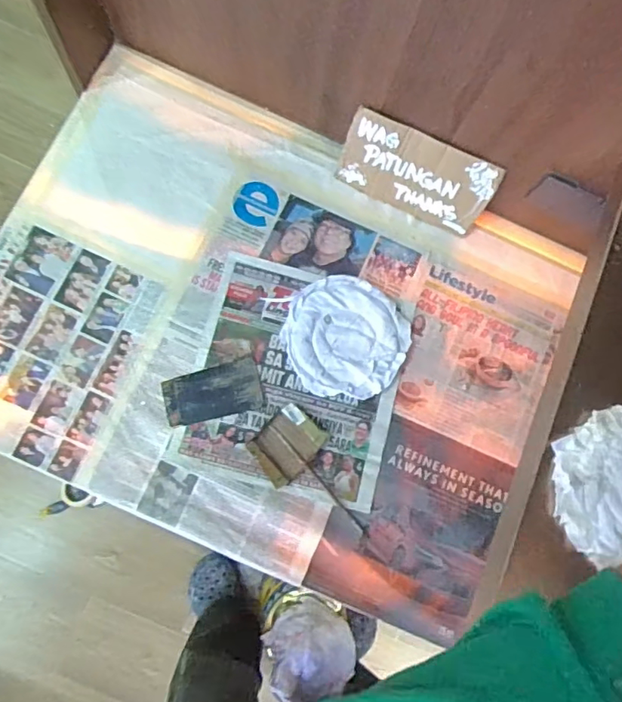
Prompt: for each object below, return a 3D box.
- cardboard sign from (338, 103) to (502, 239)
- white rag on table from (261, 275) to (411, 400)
[{"bbox_3d":[0.152,-0.253,0.774,0.218,0.121,0.010,23,50,-1],"label":"cardboard sign"},{"bbox_3d":[0.051,-0.022,0.766,0.166,0.023,0.175,-21,83,-10],"label":"white rag on table"}]

